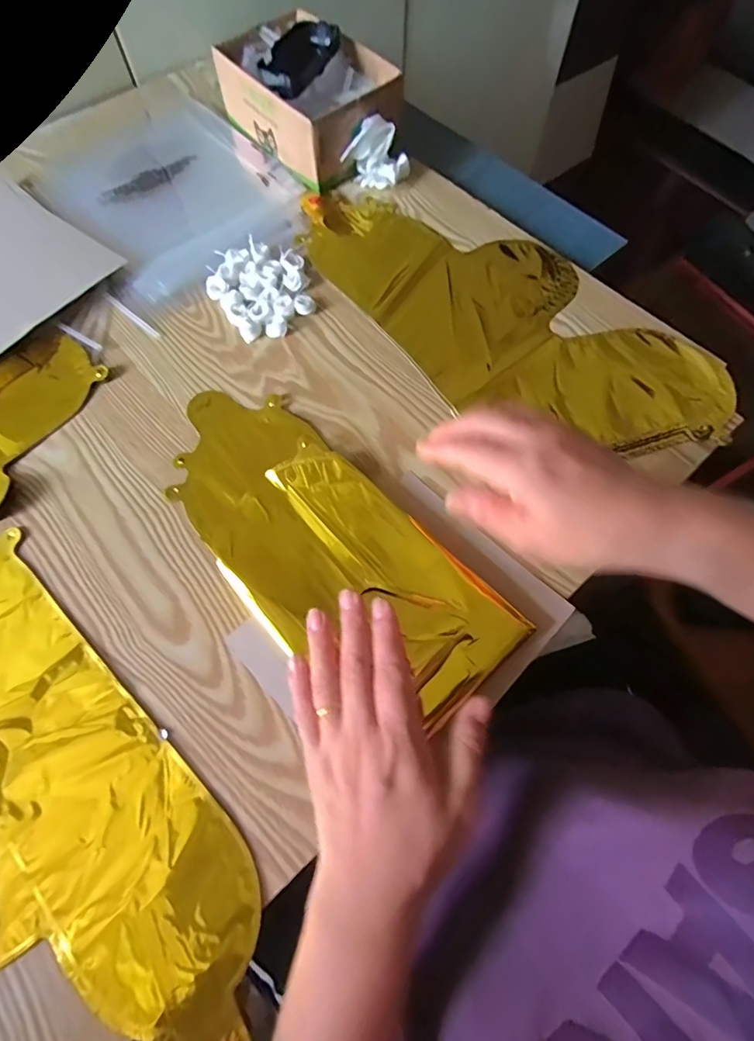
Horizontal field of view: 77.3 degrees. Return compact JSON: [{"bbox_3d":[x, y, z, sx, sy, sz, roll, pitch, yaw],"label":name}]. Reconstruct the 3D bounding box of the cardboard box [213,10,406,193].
[{"bbox_3d":[-0.078,-0.470,0.524,0.126,0.077,0.184,-39,71,-15],"label":"cardboard box"}]

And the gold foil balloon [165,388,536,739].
[{"bbox_3d":[-0.048,0.012,0.357,0.317,0.012,0.134,37,72,18],"label":"gold foil balloon"}]

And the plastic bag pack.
[{"bbox_3d":[-0.230,-0.370,0.522,0.231,0.013,0.285,-39,71,-14],"label":"plastic bag pack"}]

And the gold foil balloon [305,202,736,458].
[{"bbox_3d":[0.107,-0.203,0.449,0.192,0.008,0.430,-40,71,-15],"label":"gold foil balloon"}]

